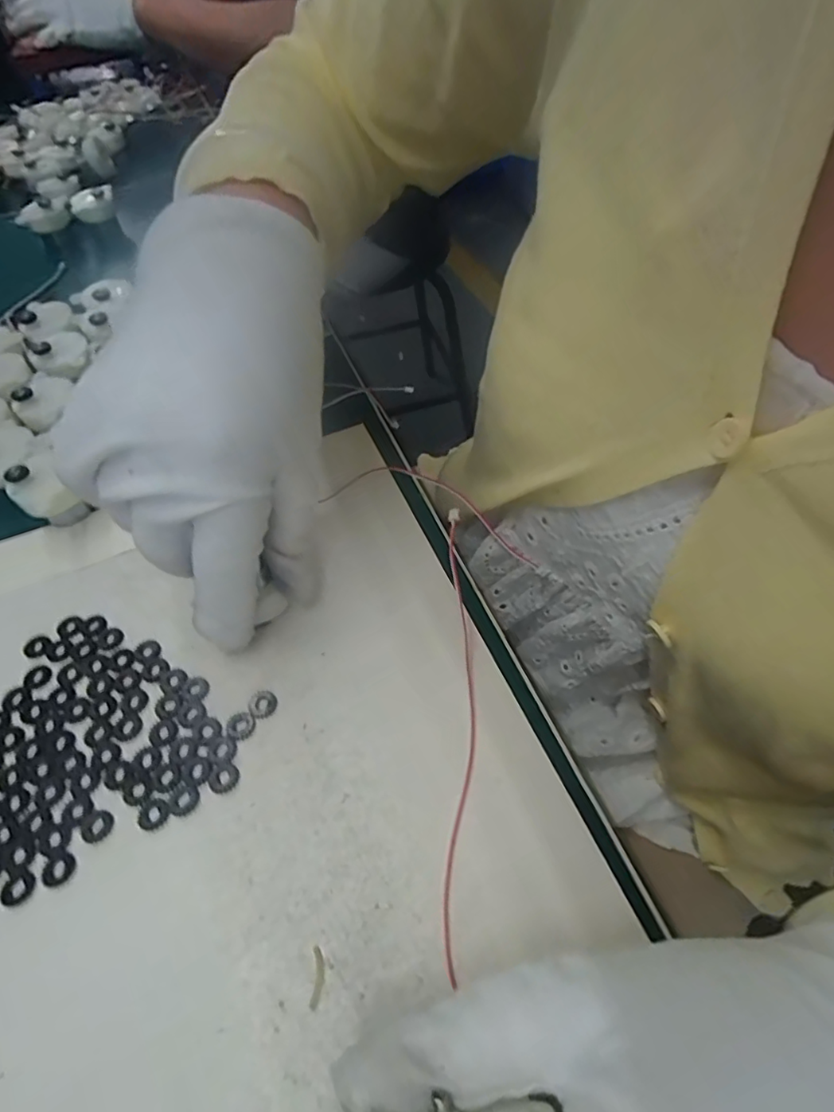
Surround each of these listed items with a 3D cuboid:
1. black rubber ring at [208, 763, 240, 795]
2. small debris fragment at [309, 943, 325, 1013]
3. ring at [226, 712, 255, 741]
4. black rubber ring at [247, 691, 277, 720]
[{"bbox_3d":[-0.070,0.079,0.203,0.011,0.004,0.011,-2,54,3],"label":"black rubber ring"},{"bbox_3d":[-0.030,0.124,0.168,0.004,0.004,0.015,-4,54,2],"label":"small debris fragment"},{"bbox_3d":[-0.067,0.064,0.215,0.011,0.004,0.011,-2,54,3],"label":"ring"},{"bbox_3d":[-0.060,0.056,0.219,0.011,0.004,0.011,-2,54,3],"label":"black rubber ring"}]

